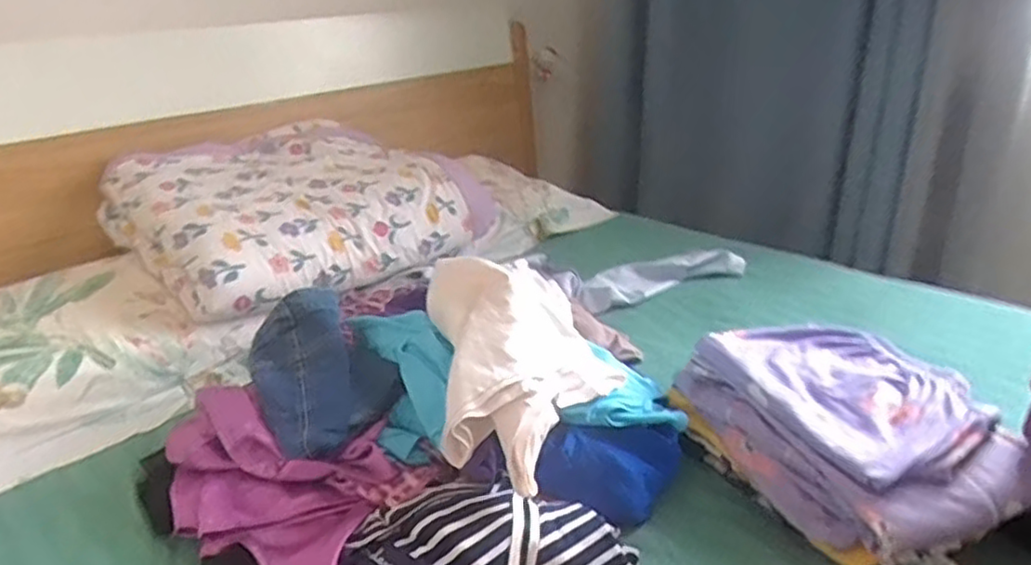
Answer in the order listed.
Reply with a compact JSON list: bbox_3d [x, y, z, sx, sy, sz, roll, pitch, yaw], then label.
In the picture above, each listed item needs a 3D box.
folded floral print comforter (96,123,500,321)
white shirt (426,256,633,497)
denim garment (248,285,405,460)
[{"bbox_3d":[-0.374,-0.147,1.256,0.418,0.176,0.549,19,31,41],"label":"folded floral print comforter"},{"bbox_3d":[-0.017,0.076,0.765,0.228,0.122,0.253,6,24,20],"label":"white shirt"},{"bbox_3d":[-0.224,0.093,0.819,0.152,0.088,0.245,-13,25,-22],"label":"denim garment"}]

